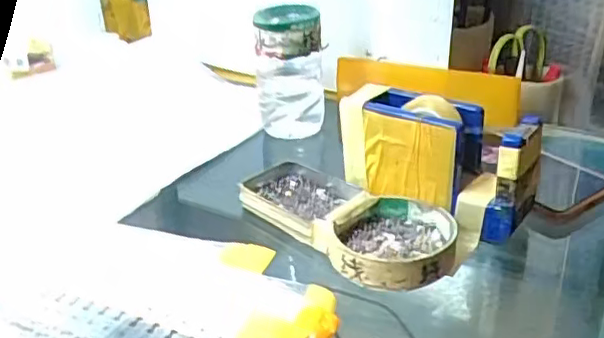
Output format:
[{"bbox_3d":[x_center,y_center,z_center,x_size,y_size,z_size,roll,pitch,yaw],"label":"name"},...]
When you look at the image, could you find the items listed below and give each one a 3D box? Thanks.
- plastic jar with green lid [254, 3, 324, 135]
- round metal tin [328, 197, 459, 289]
[{"bbox_3d":[-0.011,-0.087,0.588,0.062,0.124,0.058,-4,28,0],"label":"plastic jar with green lid"},{"bbox_3d":[0.062,0.047,0.411,0.079,0.023,0.079,7,29,20],"label":"round metal tin"}]

